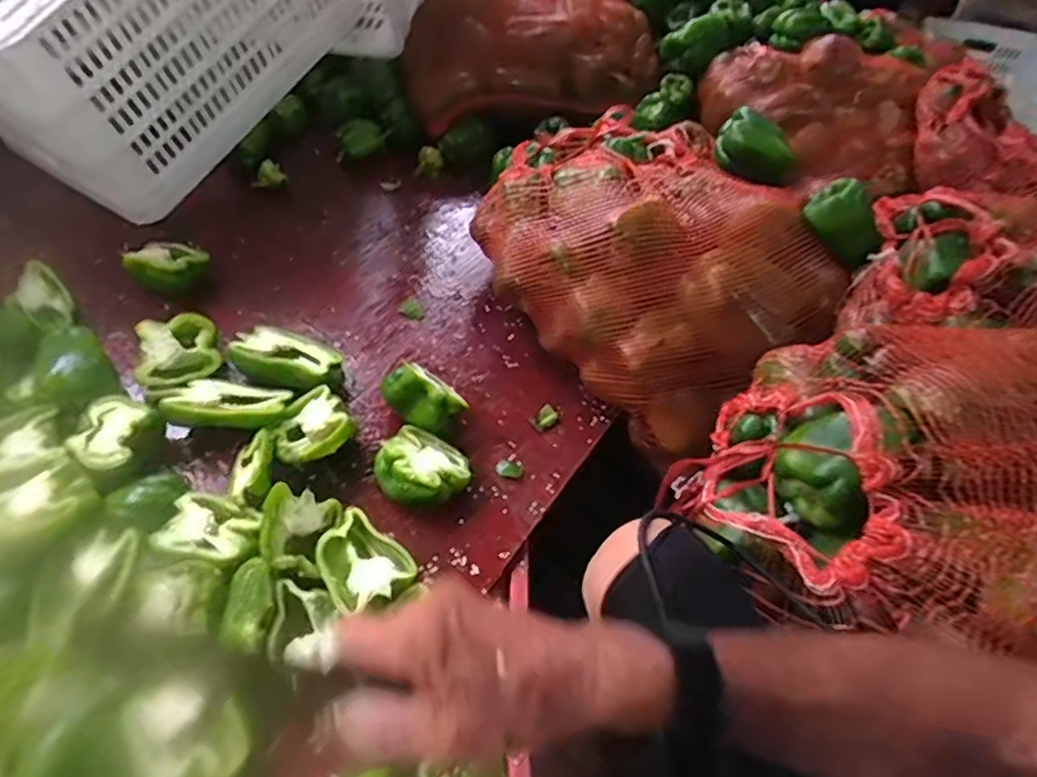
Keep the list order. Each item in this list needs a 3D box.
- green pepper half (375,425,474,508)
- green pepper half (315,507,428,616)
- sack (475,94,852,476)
[{"bbox_3d":[-0.098,0.083,0.694,0.099,0.047,0.085,10,48,3],"label":"green pepper half"},{"bbox_3d":[-0.149,0.169,0.621,0.077,0.044,0.102,-33,59,-30],"label":"green pepper half"},{"bbox_3d":[0.147,-0.159,0.820,0.318,0.200,0.425,-24,55,-25],"label":"sack"}]

